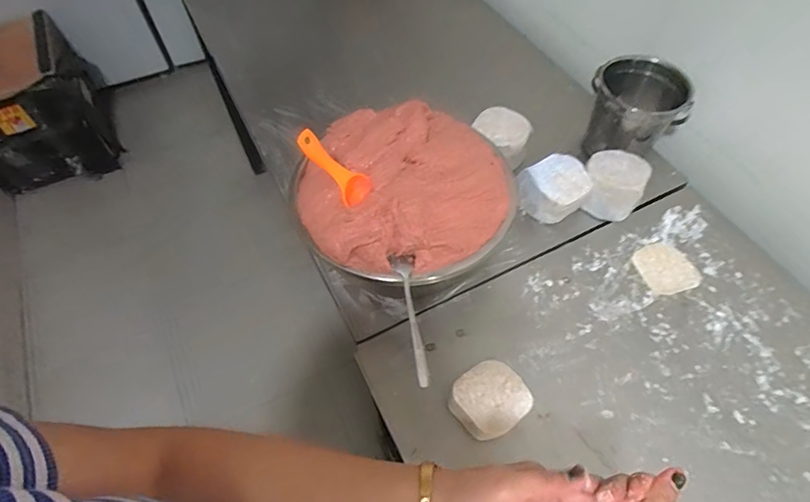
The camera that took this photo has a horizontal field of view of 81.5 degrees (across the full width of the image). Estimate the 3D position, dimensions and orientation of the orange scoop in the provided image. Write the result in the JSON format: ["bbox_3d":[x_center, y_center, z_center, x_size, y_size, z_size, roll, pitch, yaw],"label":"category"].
[{"bbox_3d":[-0.076,-0.088,0.508,0.022,0.107,0.034,-14,50,31],"label":"orange scoop"}]

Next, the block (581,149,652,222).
[{"bbox_3d":[0.317,-0.099,0.723,0.089,0.074,0.092,22,59,14],"label":"block"}]

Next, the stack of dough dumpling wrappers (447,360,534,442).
[{"bbox_3d":[0.102,0.179,0.564,0.087,0.033,0.076,-32,62,-19],"label":"stack of dough dumpling wrappers"}]

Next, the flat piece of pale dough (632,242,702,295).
[{"bbox_3d":[0.378,0.025,0.684,0.079,0.005,0.078,0,56,0],"label":"flat piece of pale dough"}]

